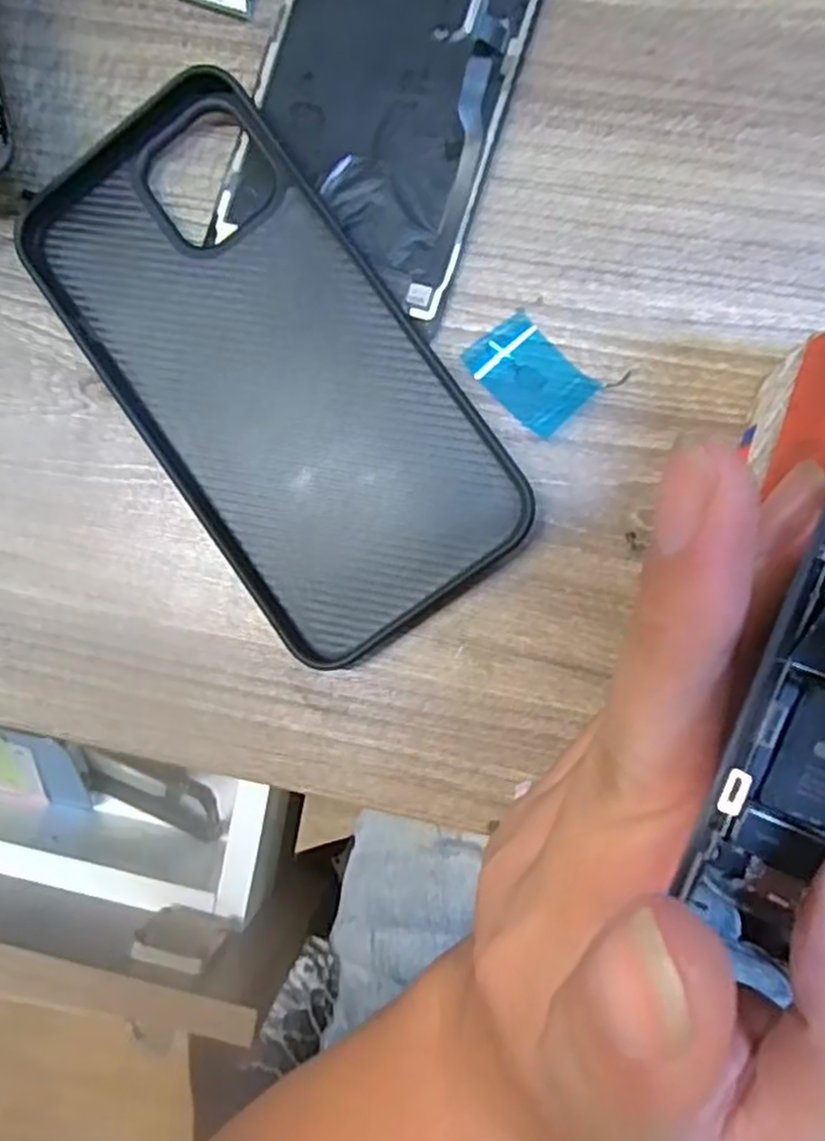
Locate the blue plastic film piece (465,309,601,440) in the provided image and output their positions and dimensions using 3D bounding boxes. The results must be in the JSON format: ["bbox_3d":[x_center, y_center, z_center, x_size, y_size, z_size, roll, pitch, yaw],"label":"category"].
[{"bbox_3d":[0.034,-0.056,0.219,0.022,0.004,0.034,-44,85,3],"label":"blue plastic film piece"}]

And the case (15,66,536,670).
[{"bbox_3d":[-0.041,-0.058,0.221,0.079,0.013,0.165,-35,86,4],"label":"case"}]

